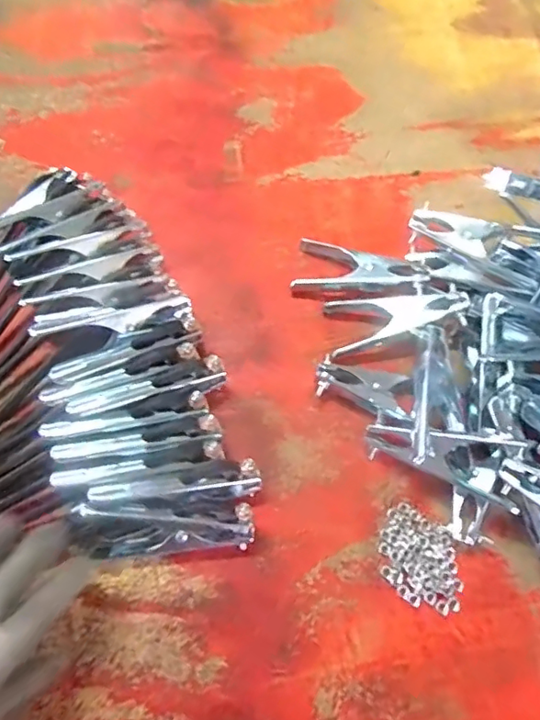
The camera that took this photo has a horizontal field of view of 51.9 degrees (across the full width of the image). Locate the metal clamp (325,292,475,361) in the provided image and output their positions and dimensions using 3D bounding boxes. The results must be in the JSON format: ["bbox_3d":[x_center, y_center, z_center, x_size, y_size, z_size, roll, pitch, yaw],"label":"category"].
[{"bbox_3d":[0.122,-0.043,0.539,0.134,0.016,0.059,-13,67,9],"label":"metal clamp"}]

